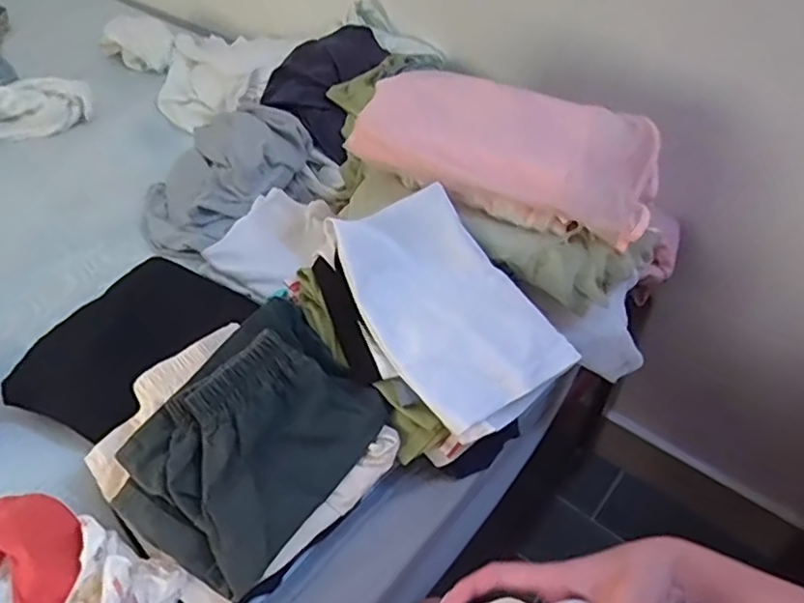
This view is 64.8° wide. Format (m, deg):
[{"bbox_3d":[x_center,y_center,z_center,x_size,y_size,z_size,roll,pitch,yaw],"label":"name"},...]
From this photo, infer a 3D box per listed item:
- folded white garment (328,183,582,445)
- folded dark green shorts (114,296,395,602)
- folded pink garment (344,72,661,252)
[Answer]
[{"bbox_3d":[0.044,0.001,0.598,0.163,0.031,0.235,-24,67,-30],"label":"folded white garment"},{"bbox_3d":[-0.111,0.101,0.523,0.152,0.047,0.197,43,56,2],"label":"folded dark green shorts"},{"bbox_3d":[0.118,-0.177,0.689,0.311,0.089,0.130,17,42,14],"label":"folded pink garment"}]

